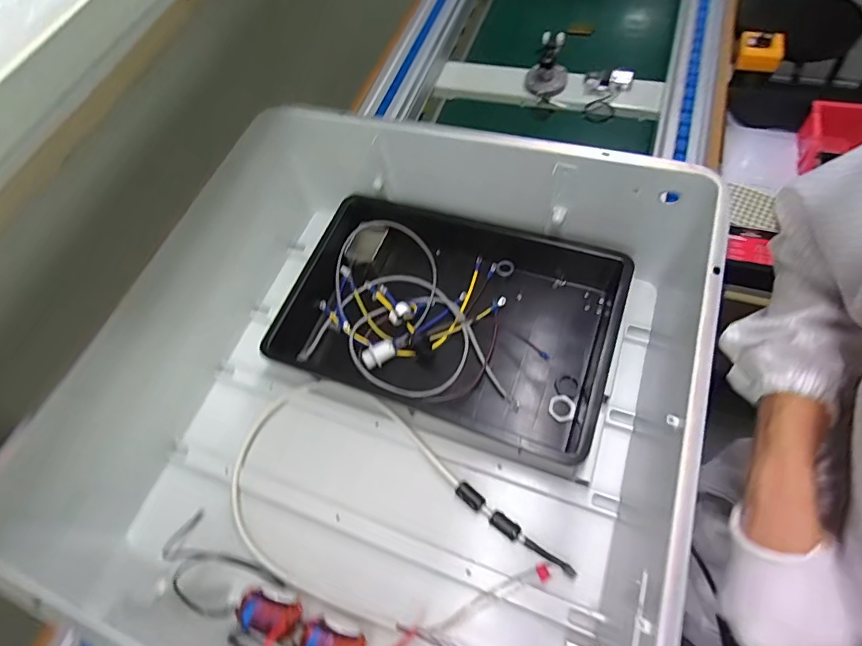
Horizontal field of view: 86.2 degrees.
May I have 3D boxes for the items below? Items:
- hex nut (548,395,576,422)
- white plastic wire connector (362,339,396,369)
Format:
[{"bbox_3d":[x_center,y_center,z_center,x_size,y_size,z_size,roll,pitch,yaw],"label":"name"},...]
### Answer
[{"bbox_3d":[0.169,0.111,0.597,0.033,0.010,0.034,20,69,17],"label":"hex nut"},{"bbox_3d":[-0.073,0.045,0.647,0.046,0.025,0.029,-28,64,-6],"label":"white plastic wire connector"}]

